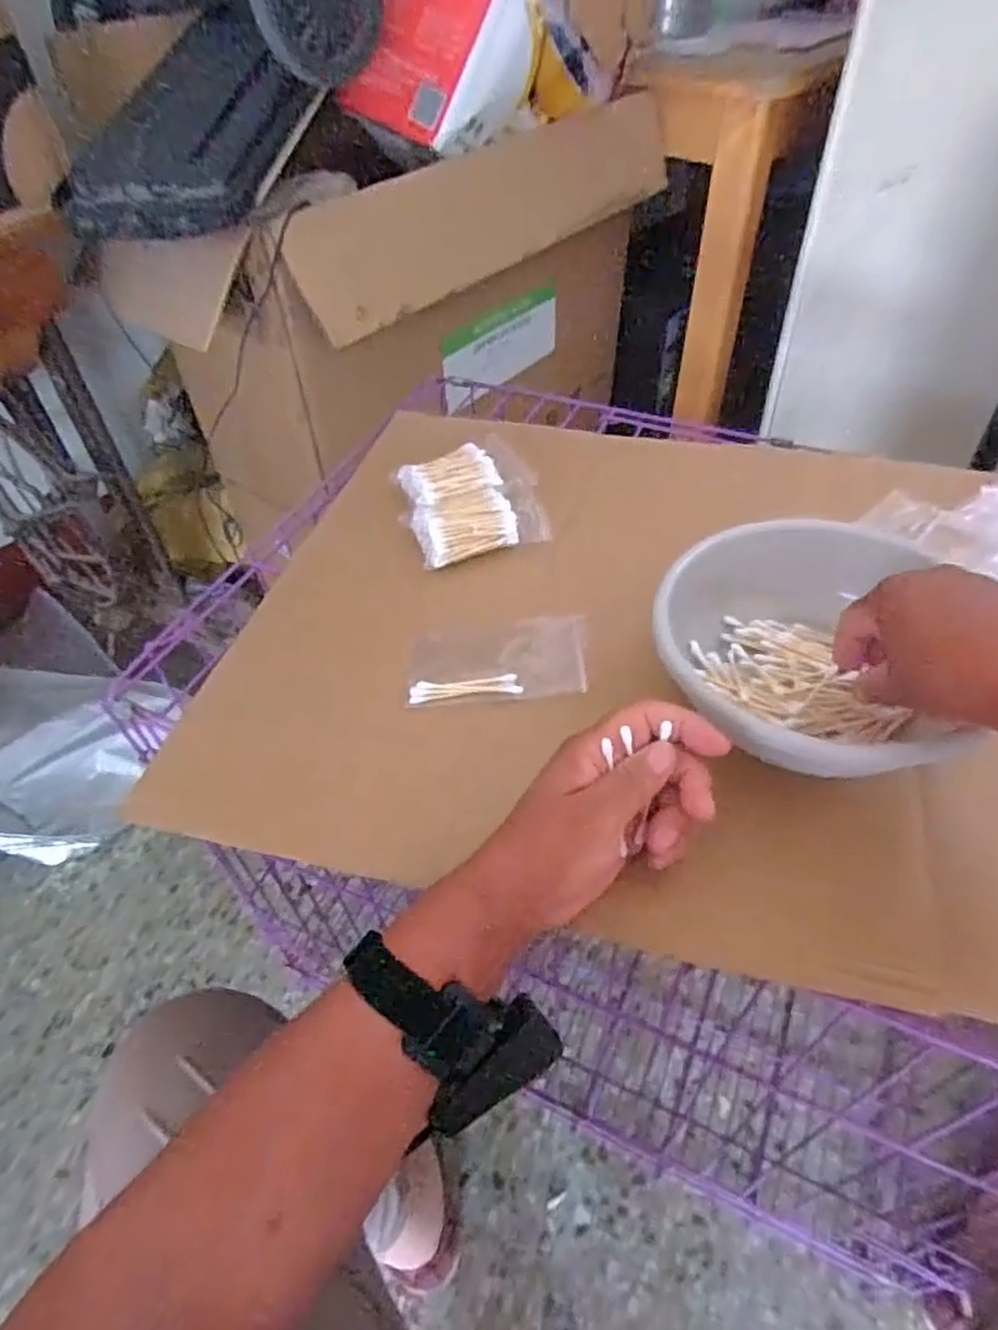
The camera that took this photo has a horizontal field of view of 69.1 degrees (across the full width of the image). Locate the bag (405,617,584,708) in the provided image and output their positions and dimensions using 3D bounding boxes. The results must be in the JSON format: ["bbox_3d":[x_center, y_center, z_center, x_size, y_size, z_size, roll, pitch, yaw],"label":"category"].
[{"bbox_3d":[0.000,-0.004,0.494,0.118,0.011,0.064,-4,48,0],"label":"bag"}]

